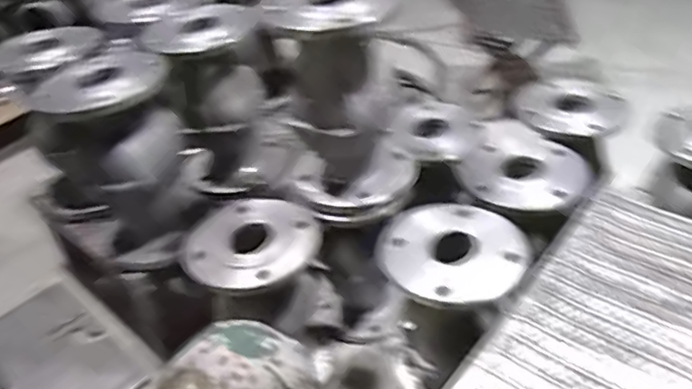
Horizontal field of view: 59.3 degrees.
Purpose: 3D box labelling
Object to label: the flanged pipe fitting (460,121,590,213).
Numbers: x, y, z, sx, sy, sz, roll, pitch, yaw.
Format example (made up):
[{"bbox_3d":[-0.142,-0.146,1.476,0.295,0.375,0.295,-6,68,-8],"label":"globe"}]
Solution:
[{"bbox_3d":[0.267,-0.037,0.900,0.178,0.041,0.148,23,47,32],"label":"flanged pipe fitting"}]

